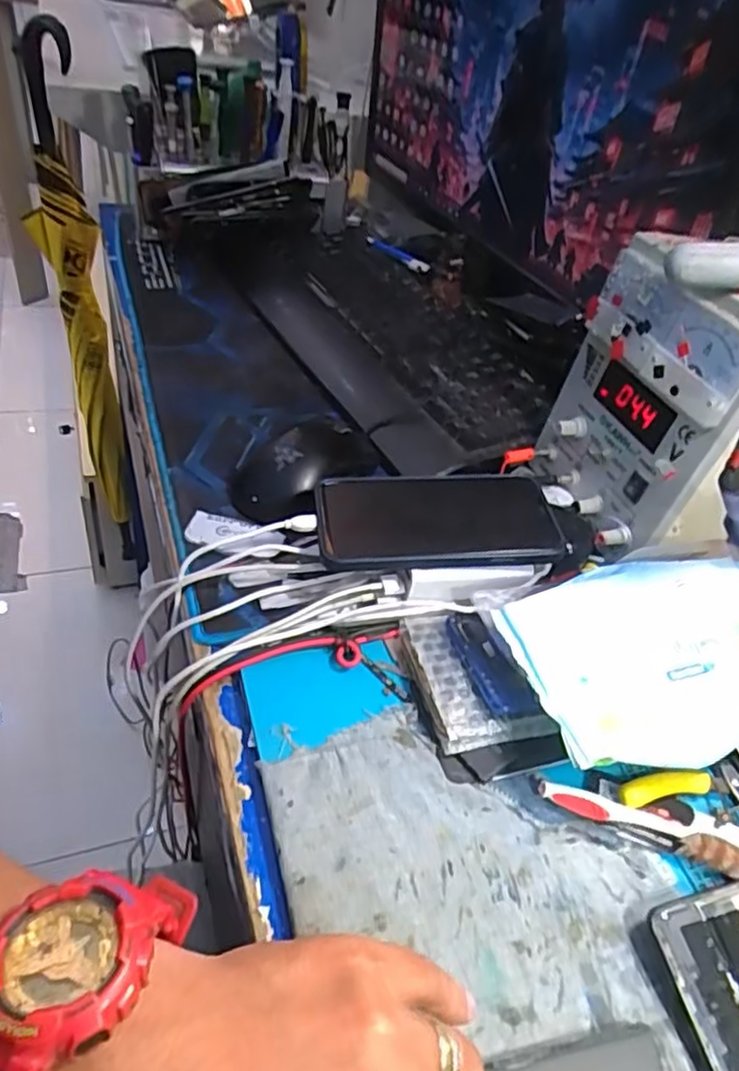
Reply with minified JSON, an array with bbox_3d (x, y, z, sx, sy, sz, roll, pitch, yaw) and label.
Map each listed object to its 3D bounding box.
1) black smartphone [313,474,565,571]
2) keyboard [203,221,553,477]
[{"bbox_3d":[0.044,-0.012,0.441,0.153,0.015,0.078,-2,46,-9],"label":"black smartphone"},{"bbox_3d":[0.010,-0.214,0.685,0.197,0.033,0.460,-14,49,-26],"label":"keyboard"}]

